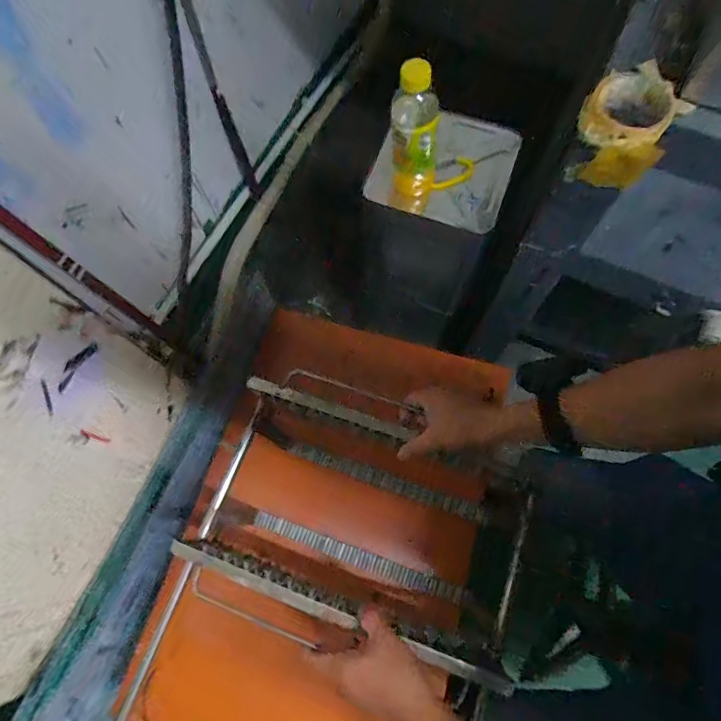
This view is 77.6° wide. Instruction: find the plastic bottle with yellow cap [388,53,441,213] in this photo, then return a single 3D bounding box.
[{"bbox_3d":[0.081,-0.332,0.676,0.070,0.232,0.064,2,67,1],"label":"plastic bottle with yellow cap"}]

